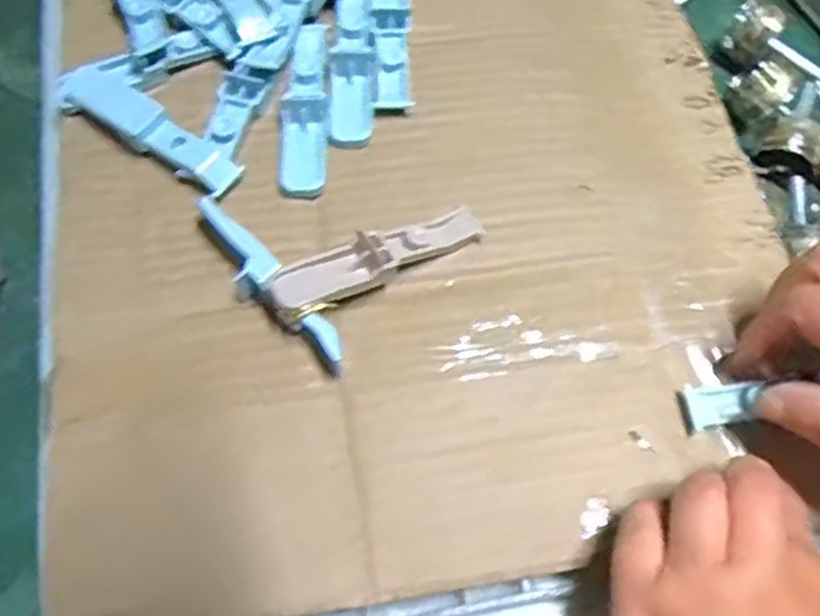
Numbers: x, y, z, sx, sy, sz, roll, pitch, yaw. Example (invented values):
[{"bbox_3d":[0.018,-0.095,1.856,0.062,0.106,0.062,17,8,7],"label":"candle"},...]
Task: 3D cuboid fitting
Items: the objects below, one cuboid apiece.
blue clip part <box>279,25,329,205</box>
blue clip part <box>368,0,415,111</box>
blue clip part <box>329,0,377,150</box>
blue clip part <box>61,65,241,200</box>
[{"bbox_3d":[-0.051,-0.099,0.384,0.020,0.007,0.095,2,64,-1],"label":"blue clip part"},{"bbox_3d":[-0.010,-0.144,0.410,0.022,0.014,0.096,-2,65,-3],"label":"blue clip part"},{"bbox_3d":[-0.029,-0.125,0.397,0.022,0.007,0.098,-1,65,-2],"label":"blue clip part"},{"bbox_3d":[-0.123,-0.085,0.373,0.102,0.013,0.024,36,69,14],"label":"blue clip part"}]

